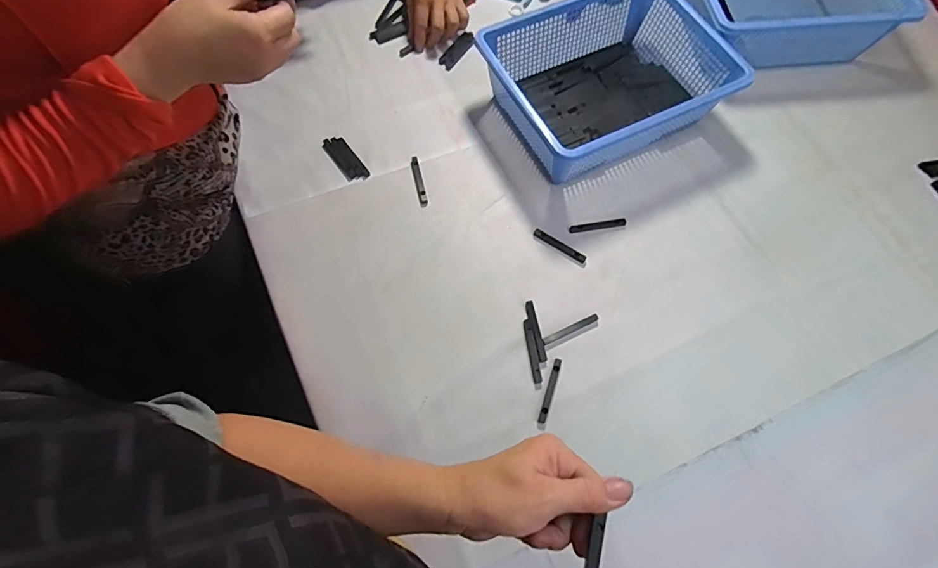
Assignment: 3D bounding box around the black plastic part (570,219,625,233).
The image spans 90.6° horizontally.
[{"bbox_3d":[0.173,-0.079,0.625,0.078,0.004,0.013,-9,67,-6],"label":"black plastic part"}]

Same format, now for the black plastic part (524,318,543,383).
[{"bbox_3d":[0.075,0.079,0.549,0.013,0.005,0.075,-7,66,-4],"label":"black plastic part"}]

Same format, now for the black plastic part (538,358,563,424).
[{"bbox_3d":[0.094,0.122,0.533,0.008,0.004,0.078,19,67,7],"label":"black plastic part"}]

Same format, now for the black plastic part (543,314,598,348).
[{"bbox_3d":[0.123,0.055,0.560,0.076,0.004,0.009,-24,69,-12],"label":"black plastic part"}]

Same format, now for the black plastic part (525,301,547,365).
[{"bbox_3d":[0.081,0.057,0.557,0.011,0.007,0.075,-10,67,-6],"label":"black plastic part"}]

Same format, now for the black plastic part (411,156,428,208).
[{"bbox_3d":[-0.069,-0.143,0.644,0.013,0.004,0.080,-11,67,-6],"label":"black plastic part"}]

